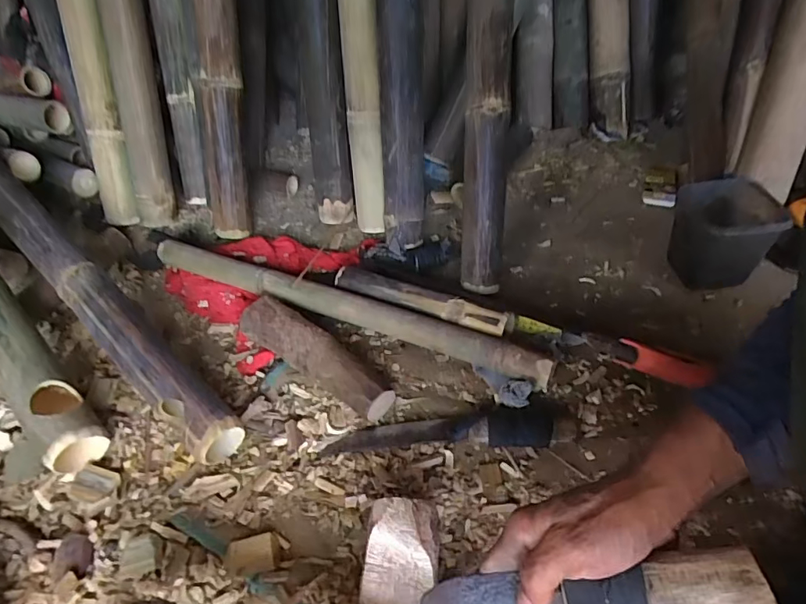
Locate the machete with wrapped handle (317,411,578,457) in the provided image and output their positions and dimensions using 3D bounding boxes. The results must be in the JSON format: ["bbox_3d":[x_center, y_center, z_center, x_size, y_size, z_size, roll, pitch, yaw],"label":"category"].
[{"bbox_3d":[0.052,0.155,0.608,0.296,0.029,0.044,-3,45,4],"label":"machete with wrapped handle"}]

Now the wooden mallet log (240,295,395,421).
[{"bbox_3d":[-0.114,0.068,0.686,0.249,0.070,0.073,26,53,29],"label":"wooden mallet log"}]

